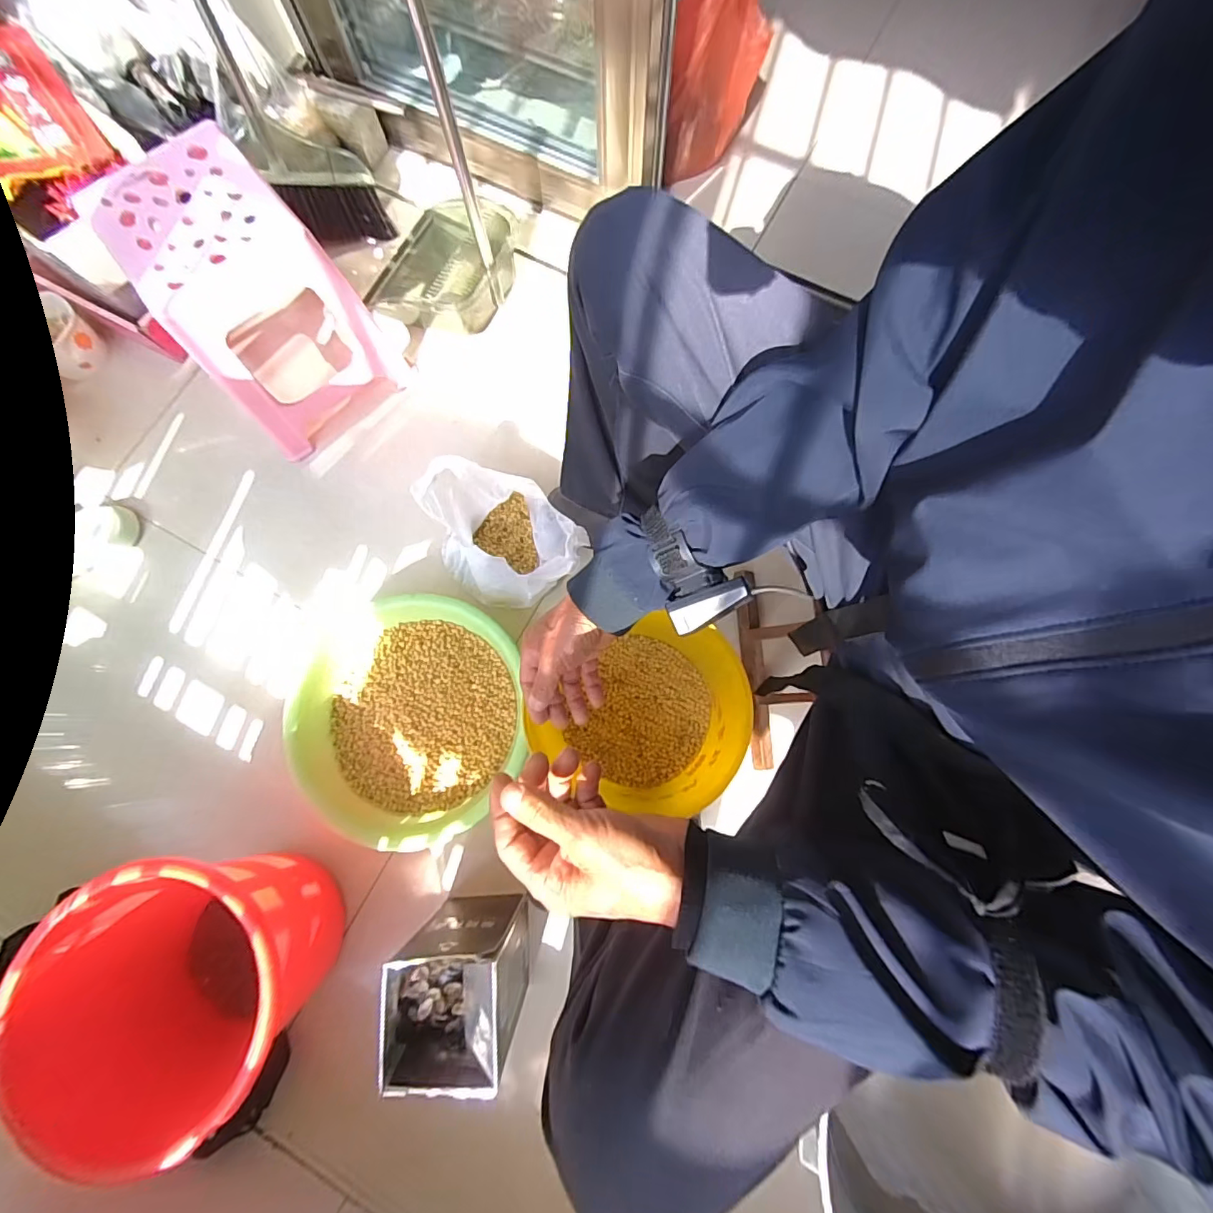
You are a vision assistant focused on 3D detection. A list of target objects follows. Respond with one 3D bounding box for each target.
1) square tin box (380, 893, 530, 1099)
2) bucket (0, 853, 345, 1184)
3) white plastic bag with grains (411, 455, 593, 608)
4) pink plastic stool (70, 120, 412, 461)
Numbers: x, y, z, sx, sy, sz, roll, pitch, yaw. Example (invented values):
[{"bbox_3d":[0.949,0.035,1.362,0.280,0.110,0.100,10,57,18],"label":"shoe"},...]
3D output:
[{"bbox_3d":[-0.179,0.459,0.631,0.136,0.192,0.131,1,77,1],"label":"square tin box"},{"bbox_3d":[-0.474,0.430,0.618,0.240,0.251,0.263,0,77,1],"label":"bucket"},{"bbox_3d":[-0.158,-0.103,0.771,0.184,0.147,0.230,-41,80,-8],"label":"white plastic bag with grains"},{"bbox_3d":[-0.535,-0.469,0.795,0.238,0.283,0.286,-39,80,-8],"label":"pink plastic stool"}]

